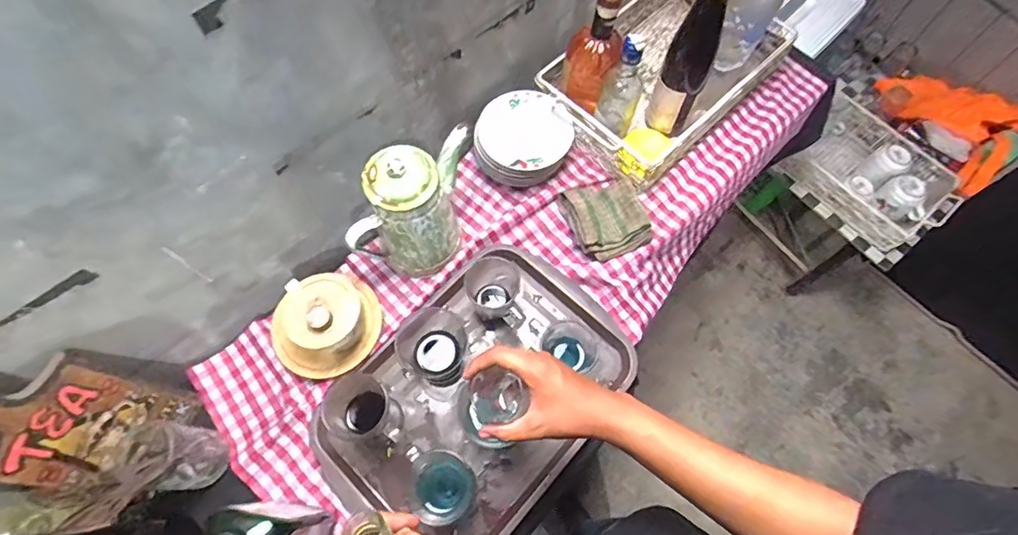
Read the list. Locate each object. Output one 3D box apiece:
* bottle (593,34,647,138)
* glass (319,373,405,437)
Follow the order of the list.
[{"bbox_3d":[0.172,-0.269,0.733,0.062,0.182,0.062,17,67,6],"label":"bottle"},{"bbox_3d":[-0.188,0.191,0.631,0.072,0.124,0.067,0,67,-1],"label":"glass"}]

